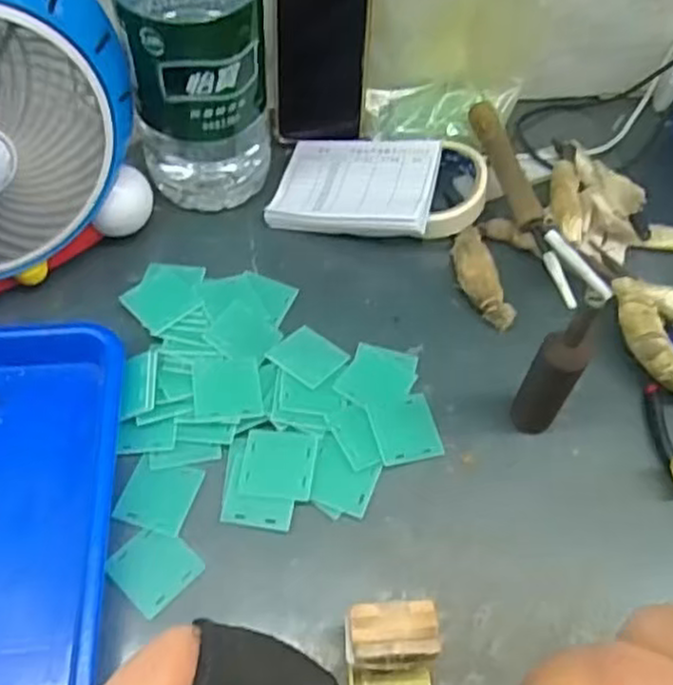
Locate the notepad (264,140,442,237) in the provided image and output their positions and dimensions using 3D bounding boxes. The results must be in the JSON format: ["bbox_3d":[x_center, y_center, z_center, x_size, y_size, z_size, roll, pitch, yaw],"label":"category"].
[{"bbox_3d":[0.016,-0.133,0.597,0.132,0.010,0.103,6,57,18],"label":"notepad"}]

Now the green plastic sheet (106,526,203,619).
[{"bbox_3d":[-0.113,0.138,0.441,0.048,0.004,0.044,38,64,19],"label":"green plastic sheet"}]

